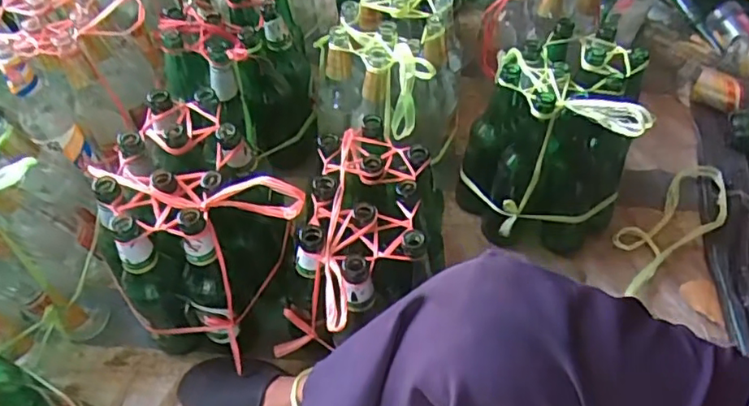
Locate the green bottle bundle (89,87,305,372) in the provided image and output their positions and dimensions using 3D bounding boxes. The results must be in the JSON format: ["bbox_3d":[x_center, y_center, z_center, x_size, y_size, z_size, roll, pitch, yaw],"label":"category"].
[{"bbox_3d":[-0.224,0.043,0.737,0.206,0.266,0.237,-28,58,-20],"label":"green bottle bundle"}]

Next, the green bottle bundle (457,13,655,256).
[{"bbox_3d":[0.268,-0.088,0.876,0.228,0.291,0.258,22,55,15],"label":"green bottle bundle"}]

